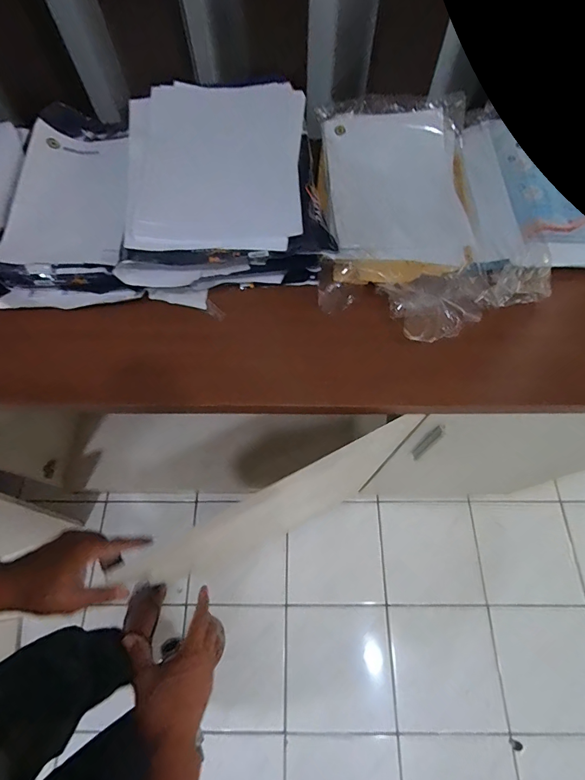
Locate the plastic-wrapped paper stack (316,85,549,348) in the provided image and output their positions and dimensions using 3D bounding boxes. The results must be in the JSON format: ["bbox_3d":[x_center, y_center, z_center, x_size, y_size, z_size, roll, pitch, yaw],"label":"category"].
[{"bbox_3d":[0.210,-0.294,0.616,0.334,0.056,0.481,2,63,1],"label":"plastic-wrapped paper stack"}]

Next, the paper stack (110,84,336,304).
[{"bbox_3d":[-0.107,-0.318,0.601,0.280,0.123,0.350,-8,66,-3],"label":"paper stack"}]

